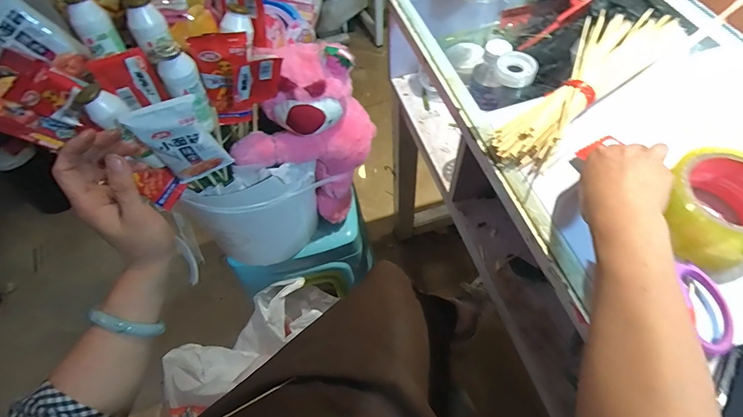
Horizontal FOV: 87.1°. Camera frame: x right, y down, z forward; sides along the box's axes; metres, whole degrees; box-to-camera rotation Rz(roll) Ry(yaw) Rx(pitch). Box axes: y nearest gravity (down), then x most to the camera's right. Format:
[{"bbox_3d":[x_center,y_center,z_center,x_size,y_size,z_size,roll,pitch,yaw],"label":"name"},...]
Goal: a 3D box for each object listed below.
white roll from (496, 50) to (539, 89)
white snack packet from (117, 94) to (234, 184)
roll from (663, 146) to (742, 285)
[{"bbox_3d":[0.187,-0.179,0.504,0.049,0.022,0.042,25,64,17],"label":"white roll"},{"bbox_3d":[-0.217,-0.071,0.450,0.073,0.124,0.030,-21,60,-9],"label":"white snack packet"},{"bbox_3d":[0.323,-0.001,0.364,0.094,0.057,0.100,-2,59,3],"label":"roll"}]

